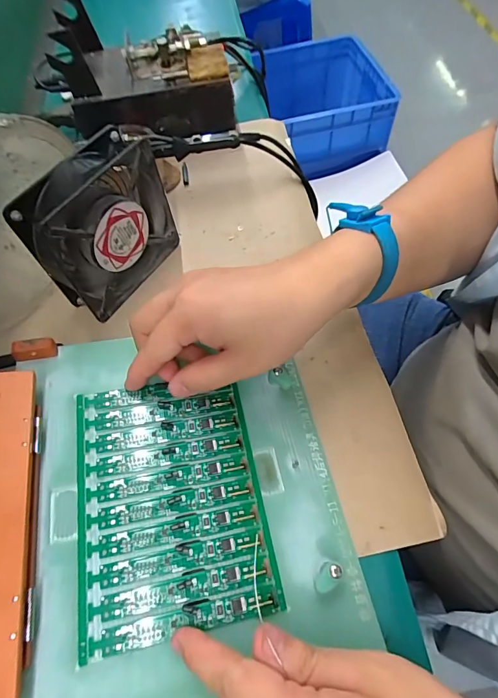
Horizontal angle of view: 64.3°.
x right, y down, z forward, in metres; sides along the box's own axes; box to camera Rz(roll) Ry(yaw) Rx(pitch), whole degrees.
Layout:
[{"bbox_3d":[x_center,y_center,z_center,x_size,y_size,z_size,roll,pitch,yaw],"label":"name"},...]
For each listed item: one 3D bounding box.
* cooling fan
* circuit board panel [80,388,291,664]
[{"bbox_3d":[-0.126,-0.106,0.348,0.047,0.116,0.119,28,67,18],"label":"cooling fan"},{"bbox_3d":[-0.053,0.099,0.270,0.119,0.004,0.159,-8,61,-11],"label":"circuit board panel"}]

